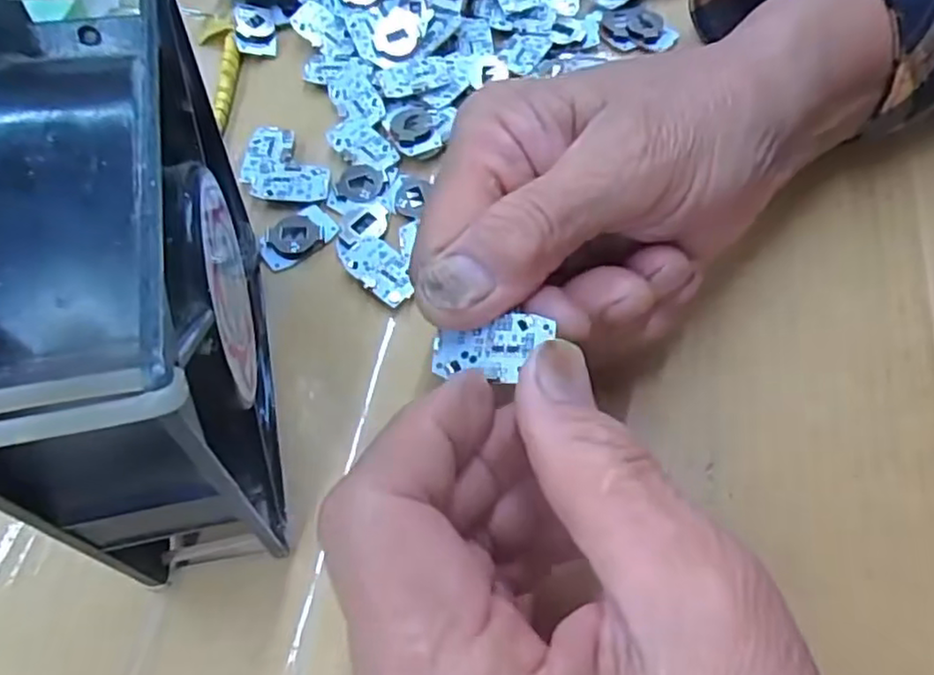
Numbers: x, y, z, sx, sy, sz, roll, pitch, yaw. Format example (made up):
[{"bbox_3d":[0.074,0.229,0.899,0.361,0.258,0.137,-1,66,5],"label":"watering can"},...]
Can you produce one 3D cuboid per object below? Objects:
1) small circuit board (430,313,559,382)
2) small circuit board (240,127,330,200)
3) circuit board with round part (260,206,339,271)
[{"bbox_3d":[0.006,0.003,0.163,0.030,0.004,0.015,-10,62,12],"label":"small circuit board"},{"bbox_3d":[-0.073,-0.072,0.268,0.034,0.004,0.037,-3,63,0],"label":"small circuit board"},{"bbox_3d":[-0.065,-0.039,0.254,0.029,0.005,0.018,-34,67,-15],"label":"circuit board with round part"}]

